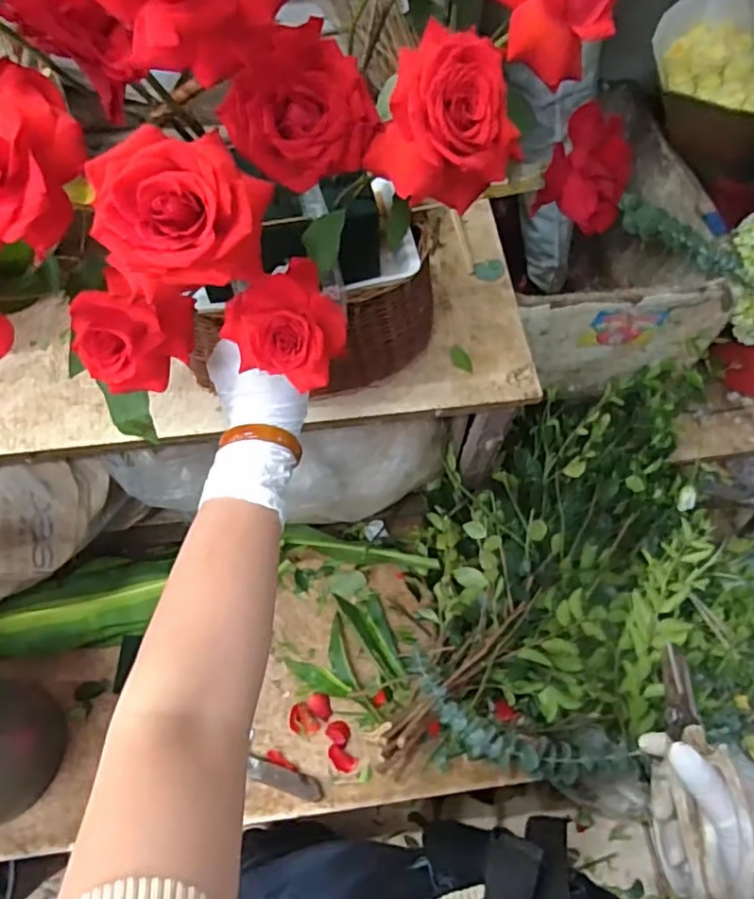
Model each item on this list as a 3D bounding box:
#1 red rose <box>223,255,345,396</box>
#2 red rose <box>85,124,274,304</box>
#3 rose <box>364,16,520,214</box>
[{"bbox_3d":[-0.057,-0.075,0.397,0.068,0.050,0.059,-26,68,-12],"label":"red rose"},{"bbox_3d":[-0.096,-0.118,0.305,0.076,0.055,0.076,7,66,2],"label":"red rose"},{"bbox_3d":[0.036,-0.169,0.327,0.077,0.072,0.064,-29,69,-13],"label":"rose"}]

